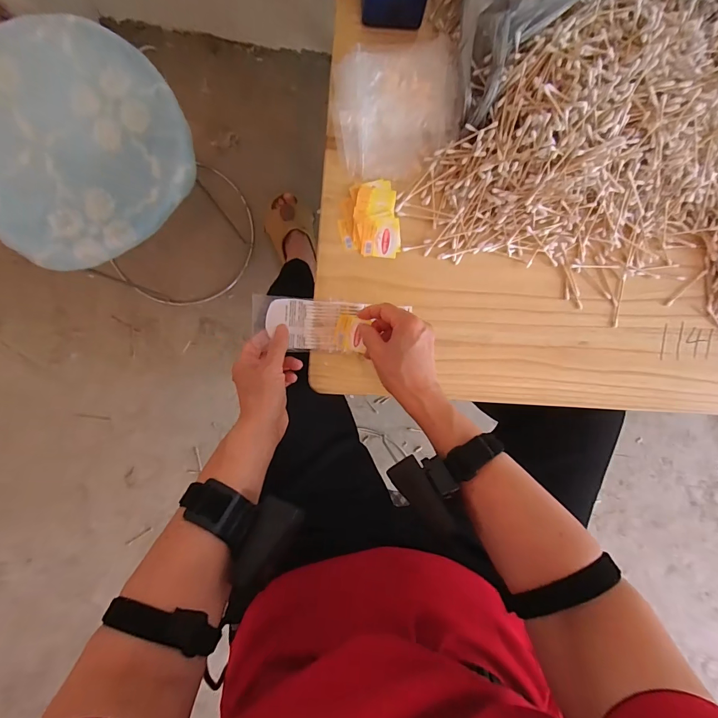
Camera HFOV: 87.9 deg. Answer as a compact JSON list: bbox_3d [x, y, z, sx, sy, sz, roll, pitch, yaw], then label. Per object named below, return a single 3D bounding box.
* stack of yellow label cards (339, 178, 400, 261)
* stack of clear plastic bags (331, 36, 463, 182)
[{"bbox_3d":[0.014,-0.169,0.446,0.071,0.012,0.088,-2,92,-5],"label":"stack of yellow label cards"},{"bbox_3d":[0.045,-0.286,0.432,0.144,0.040,0.128,-4,92,-5],"label":"stack of clear plastic bags"}]

